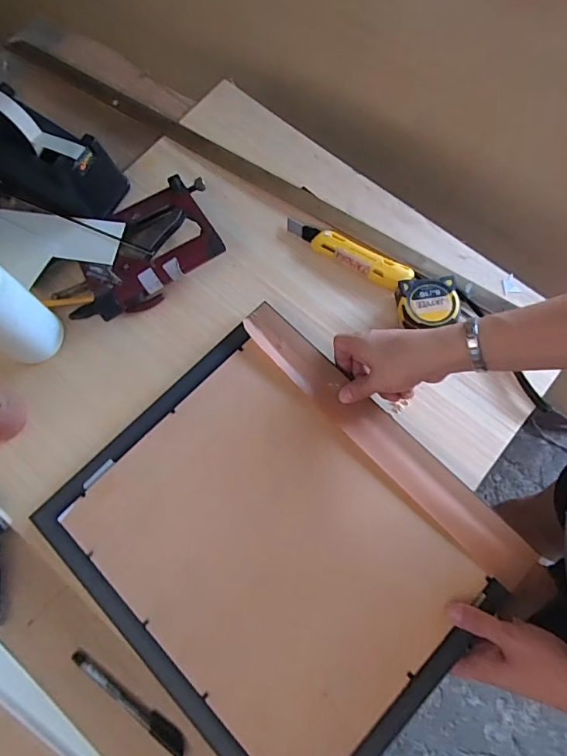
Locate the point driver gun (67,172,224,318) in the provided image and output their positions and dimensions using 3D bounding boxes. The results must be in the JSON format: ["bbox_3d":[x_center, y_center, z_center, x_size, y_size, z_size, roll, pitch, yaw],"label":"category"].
[{"bbox_3d":[-0.172,-0.152,0.562,0.216,0.042,0.125,-33,76,-7],"label":"point driver gun"}]

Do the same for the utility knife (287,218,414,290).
[{"bbox_3d":[0.077,-0.154,0.568,0.165,0.014,0.032,28,78,9],"label":"utility knife"}]

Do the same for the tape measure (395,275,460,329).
[{"bbox_3d":[0.167,-0.085,0.535,0.068,0.039,0.063,-4,75,1],"label":"tape measure"}]

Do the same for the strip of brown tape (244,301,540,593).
[{"bbox_3d":[0.102,0.058,0.496,0.048,0.009,0.386,-44,77,-10],"label":"strip of brown tape"}]

